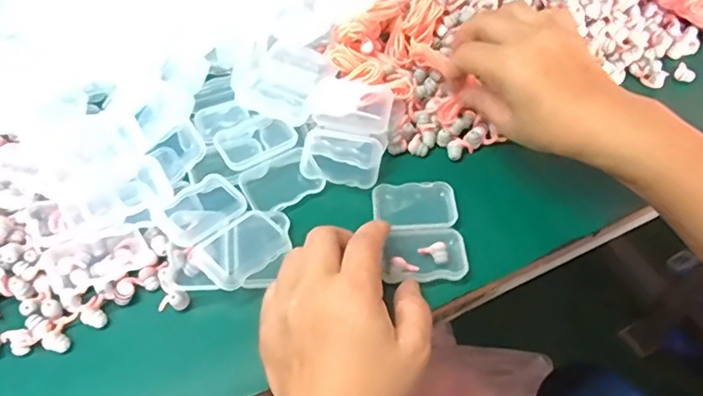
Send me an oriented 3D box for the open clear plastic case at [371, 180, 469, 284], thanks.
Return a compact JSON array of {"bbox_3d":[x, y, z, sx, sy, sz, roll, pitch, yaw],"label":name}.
[{"bbox_3d":[0.045,0.023,0.359,0.054,0.014,0.074,-3,53,-2],"label":"open clear plastic case"}]

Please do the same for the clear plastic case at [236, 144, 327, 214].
[{"bbox_3d":[-0.051,-0.013,0.382,0.052,0.014,0.040,-26,57,-18],"label":"clear plastic case"}]

